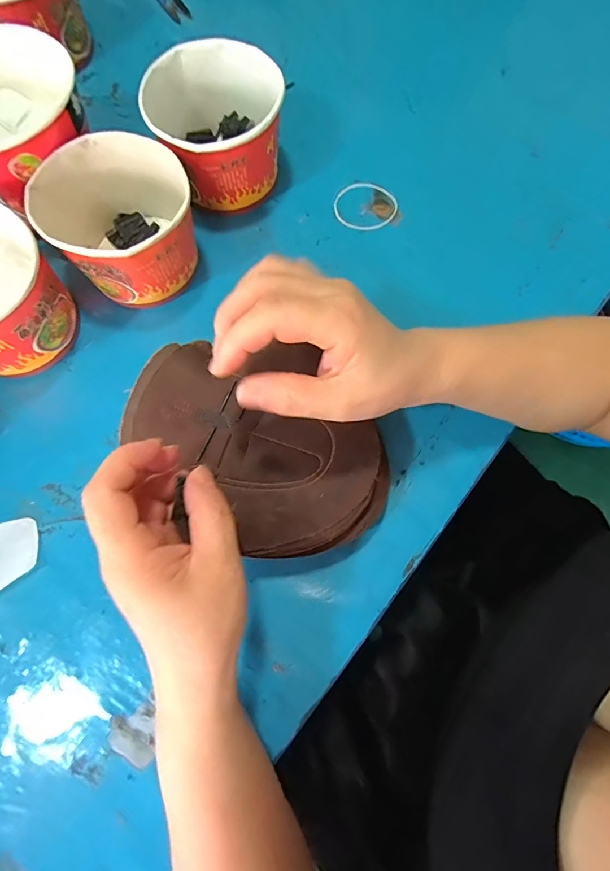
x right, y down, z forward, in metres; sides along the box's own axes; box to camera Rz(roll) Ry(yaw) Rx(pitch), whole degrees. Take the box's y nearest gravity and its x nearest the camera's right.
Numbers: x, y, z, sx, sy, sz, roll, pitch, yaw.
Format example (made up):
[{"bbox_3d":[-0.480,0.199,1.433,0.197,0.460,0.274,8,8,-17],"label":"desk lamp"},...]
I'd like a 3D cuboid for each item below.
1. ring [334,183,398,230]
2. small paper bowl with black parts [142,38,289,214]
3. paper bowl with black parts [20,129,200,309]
[{"bbox_3d":[0.060,-0.226,0.423,0.061,0.004,0.056,0,73,0],"label":"ring"},{"bbox_3d":[-0.076,-0.277,0.393,0.111,0.087,0.114,0,73,0],"label":"small paper bowl with black parts"},{"bbox_3d":[-0.151,-0.177,0.365,0.118,0.079,0.111,44,78,12],"label":"paper bowl with black parts"}]

